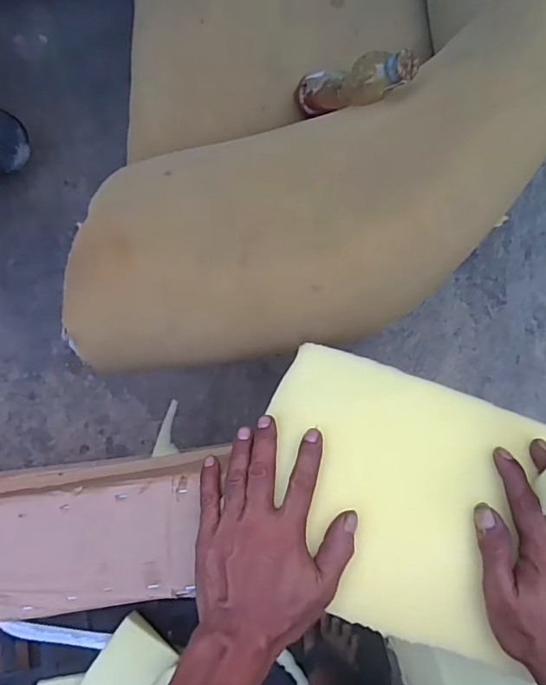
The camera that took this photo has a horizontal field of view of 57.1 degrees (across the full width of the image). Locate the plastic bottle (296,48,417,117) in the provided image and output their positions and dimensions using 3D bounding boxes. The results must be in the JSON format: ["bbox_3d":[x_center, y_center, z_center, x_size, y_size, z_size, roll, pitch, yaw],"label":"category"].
[{"bbox_3d":[0.100,-0.346,0.675,0.048,0.222,0.064,24,87,-38],"label":"plastic bottle"}]

